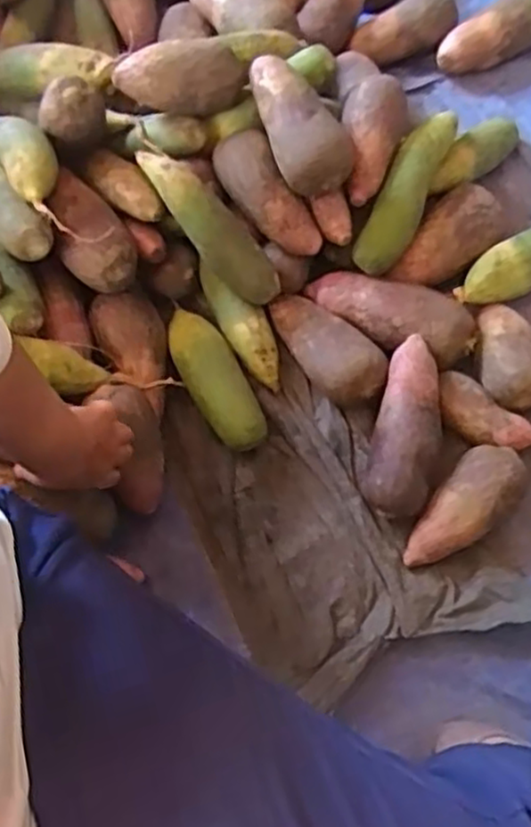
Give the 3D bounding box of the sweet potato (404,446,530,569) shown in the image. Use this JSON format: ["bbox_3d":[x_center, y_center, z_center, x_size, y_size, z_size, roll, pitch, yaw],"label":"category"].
[{"bbox_3d":[0.210,0.099,0.739,0.067,0.052,0.152,36,75,14],"label":"sweet potato"}]

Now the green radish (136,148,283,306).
[{"bbox_3d":[-0.060,-0.207,0.793,0.052,0.045,0.207,-48,112,-14],"label":"green radish"}]

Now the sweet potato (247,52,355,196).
[{"bbox_3d":[0.029,-0.310,0.759,0.072,0.054,0.160,-30,90,-9],"label":"sweet potato"}]

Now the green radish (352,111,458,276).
[{"bbox_3d":[0.166,-0.260,0.832,0.055,0.049,0.212,27,90,12],"label":"green radish"}]

